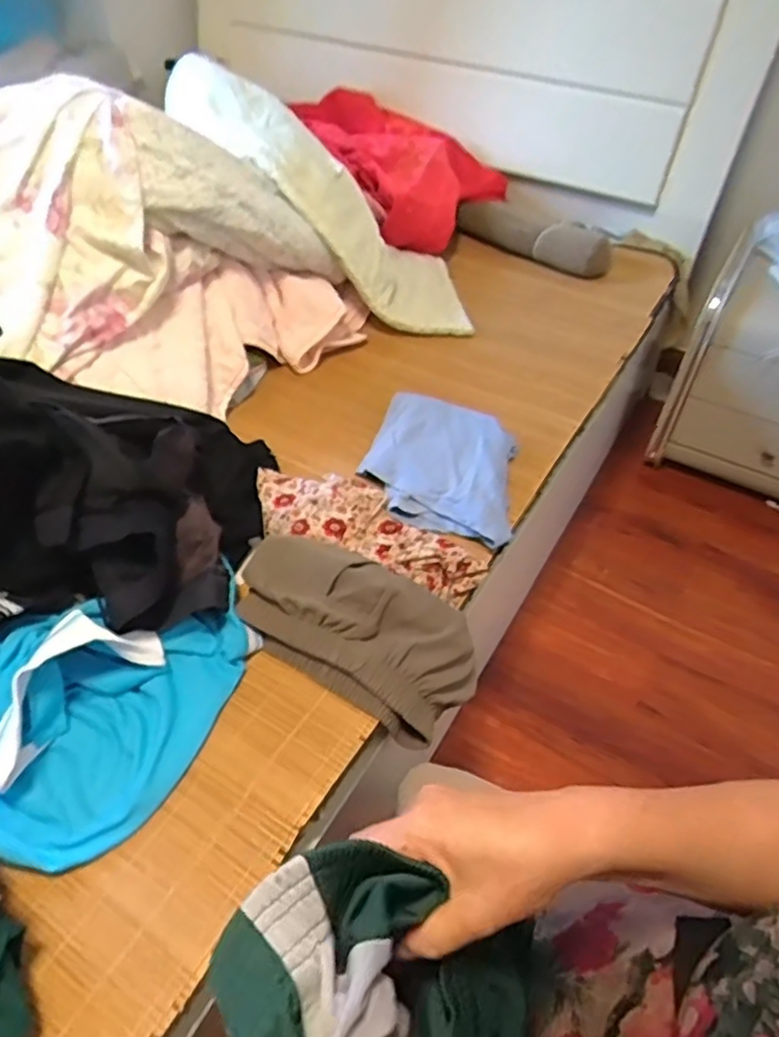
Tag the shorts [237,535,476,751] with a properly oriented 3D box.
[{"bbox_3d":[-0.040,0.142,0.836,0.292,0.130,0.164,24,51,19],"label":"shorts"}]

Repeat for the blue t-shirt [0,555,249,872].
[{"bbox_3d":[-0.374,0.207,0.708,0.410,0.127,0.280,-1,48,-3],"label":"blue t-shirt"}]

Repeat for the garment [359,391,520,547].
[{"bbox_3d":[0.086,-0.084,1.024,0.243,0.059,0.242,16,49,12],"label":"garment"}]

